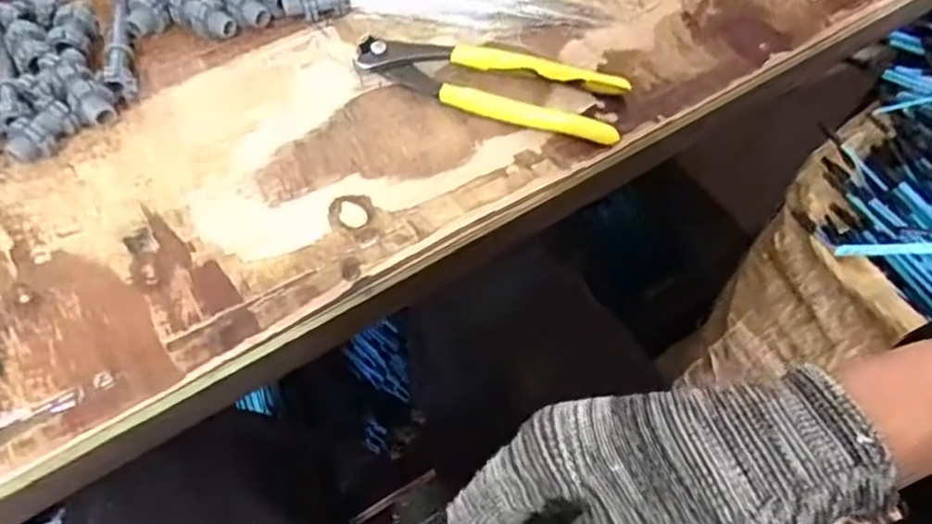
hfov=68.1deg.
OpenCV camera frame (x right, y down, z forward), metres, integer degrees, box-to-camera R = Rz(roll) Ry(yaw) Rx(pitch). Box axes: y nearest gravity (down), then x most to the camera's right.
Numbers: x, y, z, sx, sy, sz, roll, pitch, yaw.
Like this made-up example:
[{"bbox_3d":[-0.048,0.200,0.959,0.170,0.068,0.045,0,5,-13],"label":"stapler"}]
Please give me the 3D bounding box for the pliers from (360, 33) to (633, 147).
[{"bbox_3d":[0.014,-0.110,0.417,0.161,0.015,0.044,17,62,6],"label":"pliers"}]

